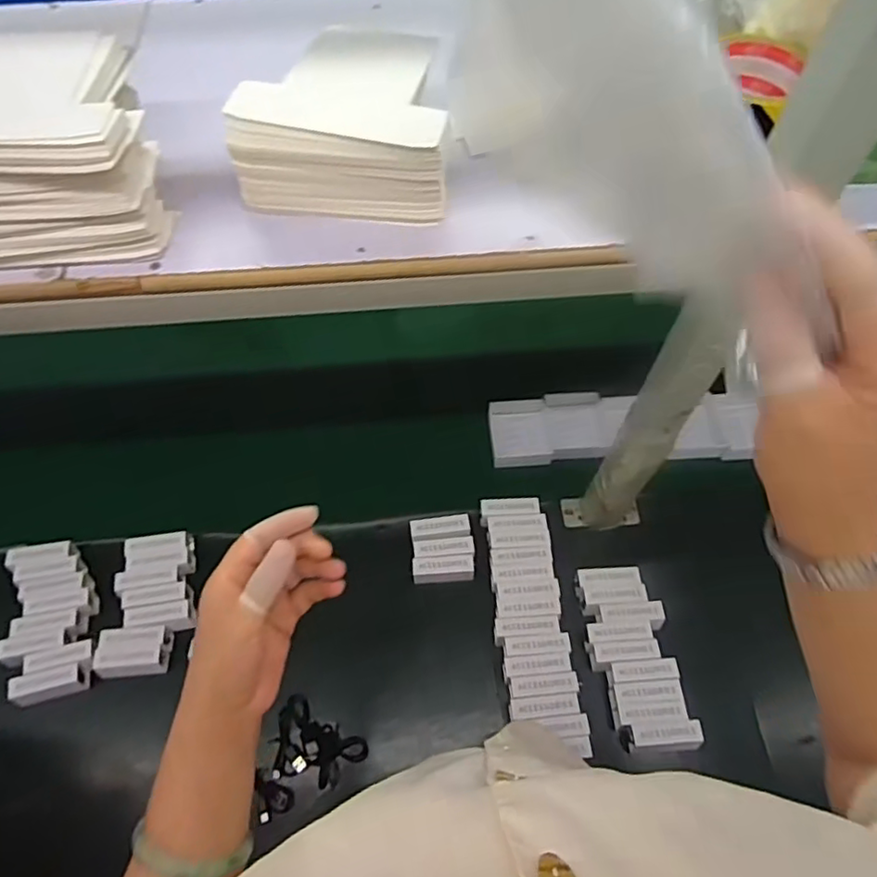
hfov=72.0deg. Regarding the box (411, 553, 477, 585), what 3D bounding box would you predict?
[{"bbox_3d":[0.006,0.164,0.759,0.076,0.019,0.030,-5,60,-2],"label":"box"}]

